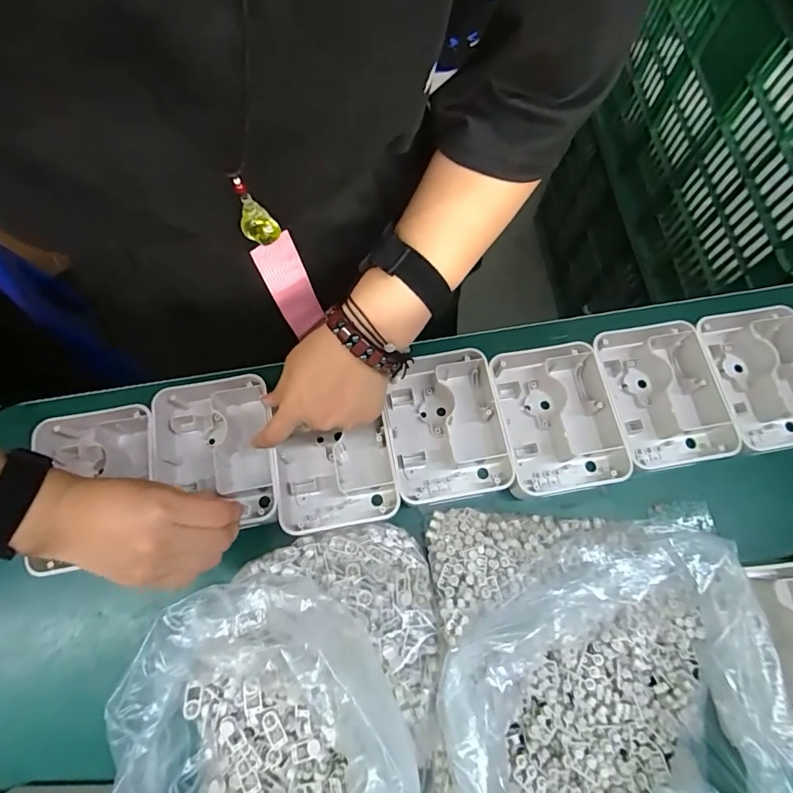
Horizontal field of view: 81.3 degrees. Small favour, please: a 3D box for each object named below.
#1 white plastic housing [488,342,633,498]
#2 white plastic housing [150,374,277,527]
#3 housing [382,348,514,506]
[{"bbox_3d":[0.137,0.020,0.413,0.096,0.042,0.126,-9,72,-4],"label":"white plastic housing"},{"bbox_3d":[-0.157,0.051,0.404,0.102,0.044,0.125,-11,72,-4],"label":"white plastic housing"},{"bbox_3d":[0.043,0.026,0.414,0.103,0.037,0.126,-11,72,-4],"label":"housing"}]

